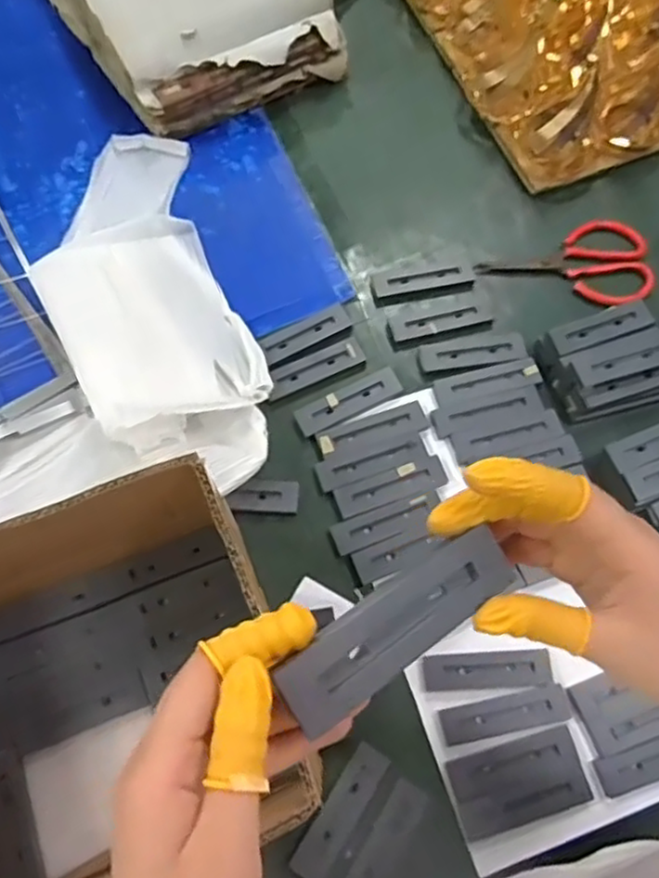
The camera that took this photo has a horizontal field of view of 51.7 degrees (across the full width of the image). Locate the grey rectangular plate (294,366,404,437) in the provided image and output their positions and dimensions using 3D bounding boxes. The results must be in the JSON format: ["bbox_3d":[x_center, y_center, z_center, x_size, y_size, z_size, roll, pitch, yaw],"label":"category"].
[{"bbox_3d":[0.020,-0.038,0.684,0.110,0.007,0.033,-26,73,-11],"label":"grey rectangular plate"}]

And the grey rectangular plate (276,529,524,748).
[{"bbox_3d":[0.028,0.075,0.278,0.105,0.011,0.032,-31,75,-19],"label":"grey rectangular plate"}]

